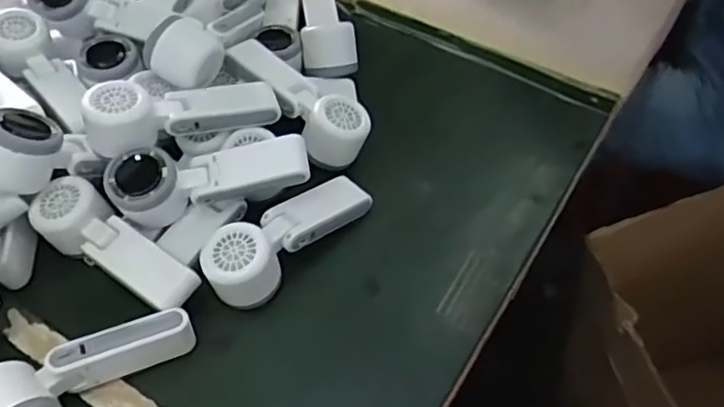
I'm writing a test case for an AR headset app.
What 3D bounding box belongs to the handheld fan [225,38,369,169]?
[{"bbox_3d":[-0.058,-0.107,0.599,0.069,0.049,0.164,-39,74,-24],"label":"handheld fan"}]

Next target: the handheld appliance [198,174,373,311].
[{"bbox_3d":[-0.057,0.028,0.529,0.164,0.055,0.060,-30,58,-20],"label":"handheld appliance"}]

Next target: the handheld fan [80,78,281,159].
[{"bbox_3d":[-0.162,-0.088,0.550,0.166,0.052,0.055,-17,55,-11],"label":"handheld fan"}]

